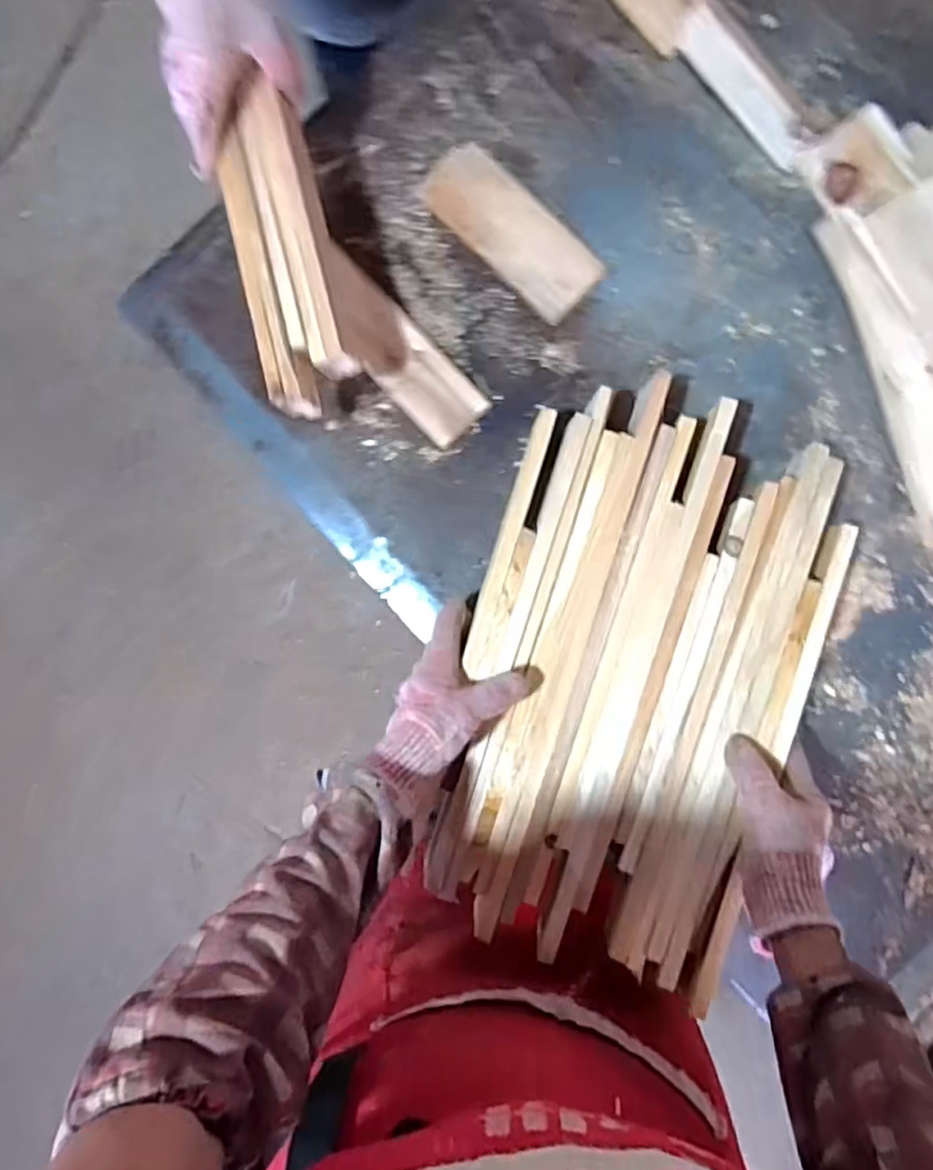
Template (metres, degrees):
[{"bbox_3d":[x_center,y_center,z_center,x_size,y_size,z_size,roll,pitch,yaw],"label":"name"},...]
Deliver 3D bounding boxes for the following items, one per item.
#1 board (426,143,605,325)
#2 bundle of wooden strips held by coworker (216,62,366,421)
[{"bbox_3d":[0.043,-0.338,0.625,0.071,0.015,0.186,-45,85,2],"label":"board"},{"bbox_3d":[-0.152,-0.278,0.555,0.072,0.037,0.260,-13,88,4],"label":"bundle of wooden strips held by coworker"}]

